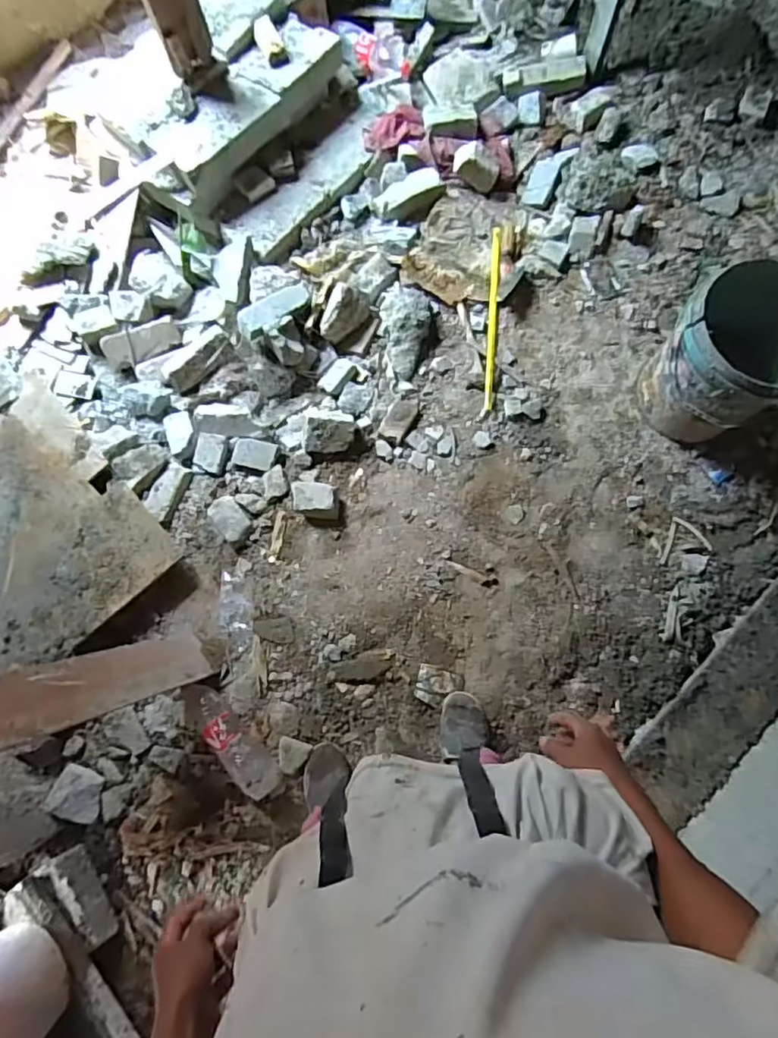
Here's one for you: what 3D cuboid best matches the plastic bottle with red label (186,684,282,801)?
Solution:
[{"bbox_3d":[-0.373,0.508,1.341,0.093,0.085,0.315,-41,77,-10],"label":"plastic bottle with red label"}]

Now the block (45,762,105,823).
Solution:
[{"bbox_3d":[-0.714,0.631,1.334,0.124,0.049,0.099,19,76,7],"label":"block"}]

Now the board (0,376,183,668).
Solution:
[{"bbox_3d":[-0.961,0.041,1.520,0.558,0.035,0.697,-43,73,-6],"label":"board"}]

